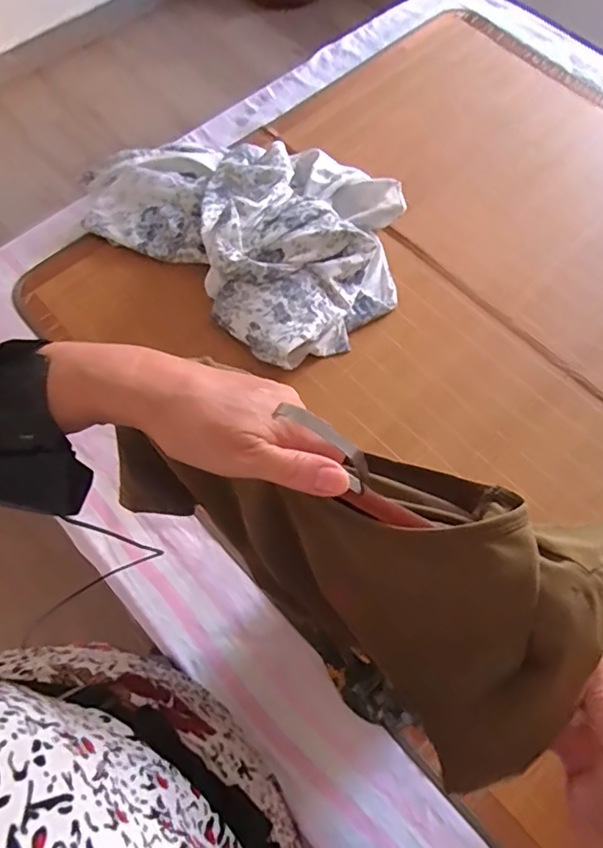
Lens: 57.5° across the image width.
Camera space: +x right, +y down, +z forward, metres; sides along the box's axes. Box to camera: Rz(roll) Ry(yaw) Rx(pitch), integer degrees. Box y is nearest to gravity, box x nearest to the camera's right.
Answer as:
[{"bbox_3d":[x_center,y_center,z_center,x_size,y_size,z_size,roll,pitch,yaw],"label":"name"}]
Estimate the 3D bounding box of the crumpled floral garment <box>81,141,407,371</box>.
[{"bbox_3d":[-0.107,-0.459,1.184,0.701,0.132,0.499,37,72,15],"label":"crumpled floral garment"}]

